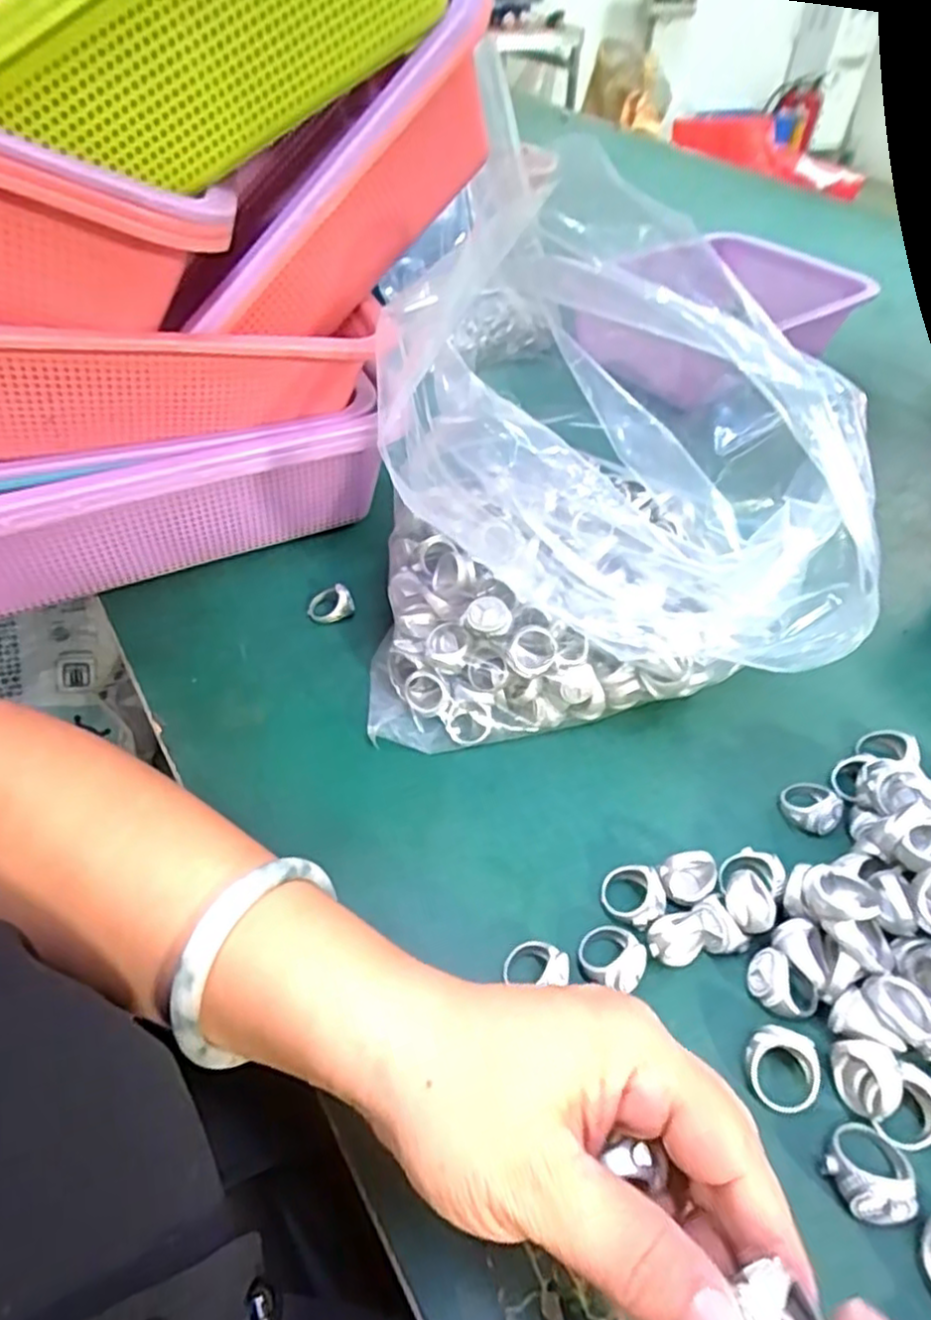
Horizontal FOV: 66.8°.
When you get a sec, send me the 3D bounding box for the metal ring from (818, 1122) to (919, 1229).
[{"bbox_3d":[0.137,0.172,0.238,0.025,0.016,0.029,31,51,23],"label":"metal ring"}]

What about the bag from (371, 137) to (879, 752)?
[{"bbox_3d":[0.065,-0.086,0.348,0.214,0.206,0.207,2,46,-2],"label":"bag"}]

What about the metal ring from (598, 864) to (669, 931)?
[{"bbox_3d":[0.072,0.101,0.303,0.026,0.016,0.023,32,52,24],"label":"metal ring"}]

